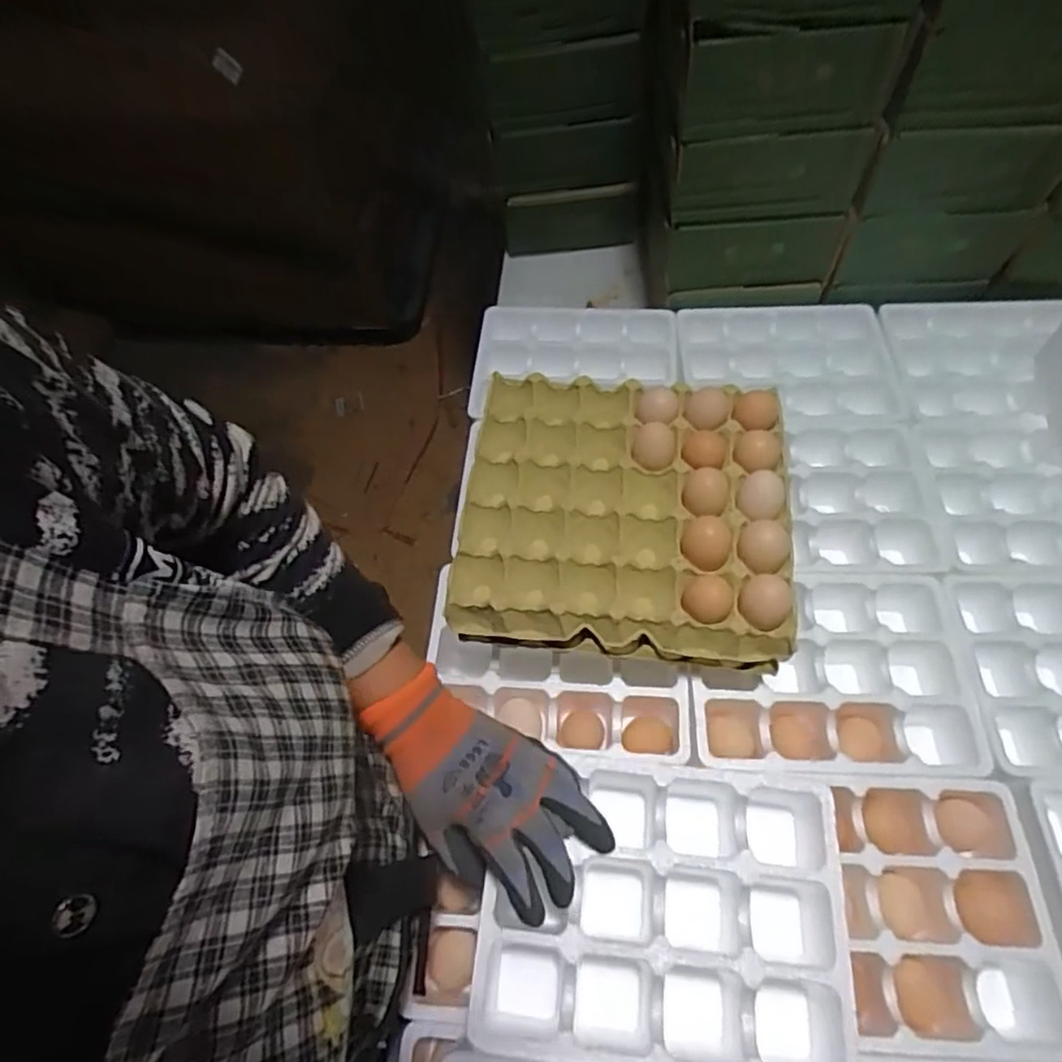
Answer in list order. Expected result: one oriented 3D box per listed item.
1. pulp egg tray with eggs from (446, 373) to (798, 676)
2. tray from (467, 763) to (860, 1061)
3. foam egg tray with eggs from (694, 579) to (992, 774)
[{"bbox_3d":[0.085,-0.023,0.612,0.293,0.063,0.273,4,61,6],"label":"pulp egg tray with eggs"},{"bbox_3d":[0.091,0.270,0.466,0.236,0.066,0.177,4,61,6],"label":"tray"},{"bbox_3d":[0.268,0.133,0.607,0.242,0.059,0.180,1,60,4],"label":"foam egg tray with eggs"}]

